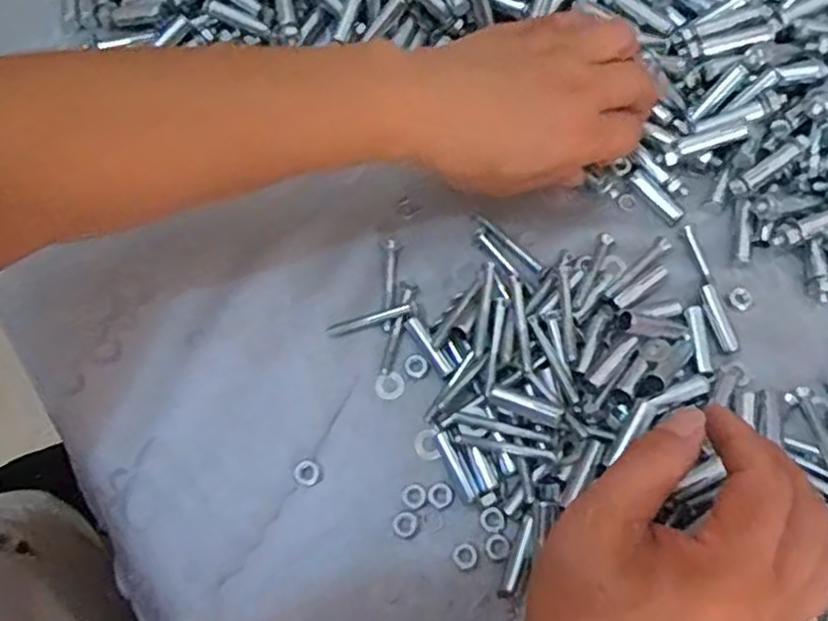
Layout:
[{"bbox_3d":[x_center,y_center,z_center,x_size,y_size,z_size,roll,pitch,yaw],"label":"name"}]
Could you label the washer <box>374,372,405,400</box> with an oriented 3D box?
[{"bbox_3d":[-0.013,0.042,0.394,0.016,0.004,0.015,0,71,1],"label":"washer"}]

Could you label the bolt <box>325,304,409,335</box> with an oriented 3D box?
[{"bbox_3d":[-0.026,0.005,0.402,0.049,0.004,0.006,-17,72,6],"label":"bolt"}]

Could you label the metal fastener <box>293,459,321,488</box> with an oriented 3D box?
[{"bbox_3d":[-0.057,0.087,0.377,0.014,0.004,0.014,0,71,-1],"label":"metal fastener"}]

